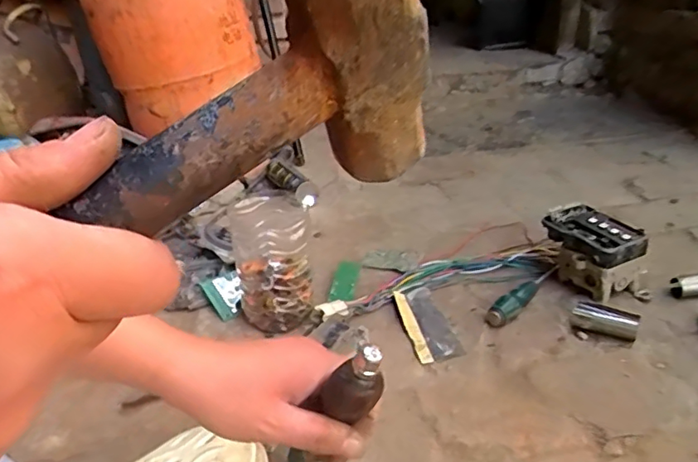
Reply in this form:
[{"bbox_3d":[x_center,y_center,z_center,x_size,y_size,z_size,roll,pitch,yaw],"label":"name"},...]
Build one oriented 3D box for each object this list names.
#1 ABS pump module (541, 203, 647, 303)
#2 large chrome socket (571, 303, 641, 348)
[{"bbox_3d":[0.330,0.025,0.758,0.072,0.083,0.128,-20,31,-25],"label":"ABS pump module"},{"bbox_3d":[0.311,0.114,0.669,0.074,0.036,0.034,17,36,36],"label":"large chrome socket"}]

